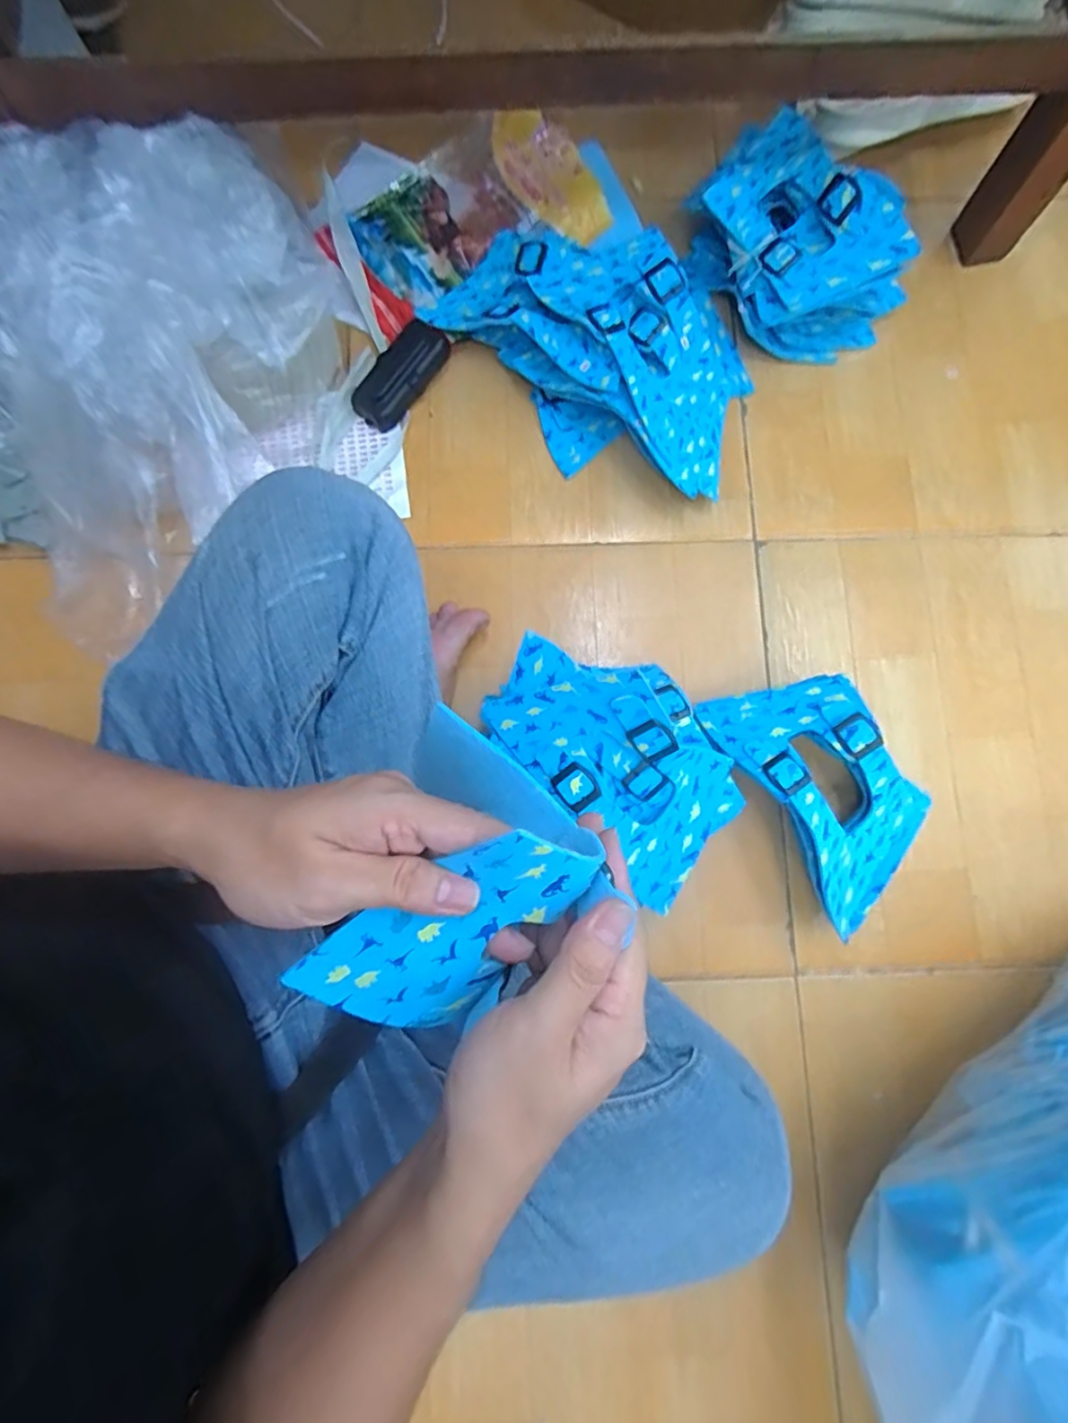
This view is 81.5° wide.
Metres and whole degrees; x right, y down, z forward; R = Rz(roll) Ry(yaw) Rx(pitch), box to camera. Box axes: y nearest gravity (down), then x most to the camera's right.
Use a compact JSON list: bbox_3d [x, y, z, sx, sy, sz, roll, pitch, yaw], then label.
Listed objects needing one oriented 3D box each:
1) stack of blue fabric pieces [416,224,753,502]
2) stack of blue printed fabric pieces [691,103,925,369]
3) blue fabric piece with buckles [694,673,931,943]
[{"bbox_3d":[0.054,-0.355,0.597,0.321,0.083,0.220,20,80,3],"label":"stack of blue fabric pieces"},{"bbox_3d":[0.254,-0.444,0.601,0.201,0.118,0.149,41,81,7],"label":"stack of blue printed fabric pieces"},{"bbox_3d":[0.252,0.062,0.529,0.147,0.074,0.222,-33,81,-7],"label":"blue fabric piece with buckles"}]

